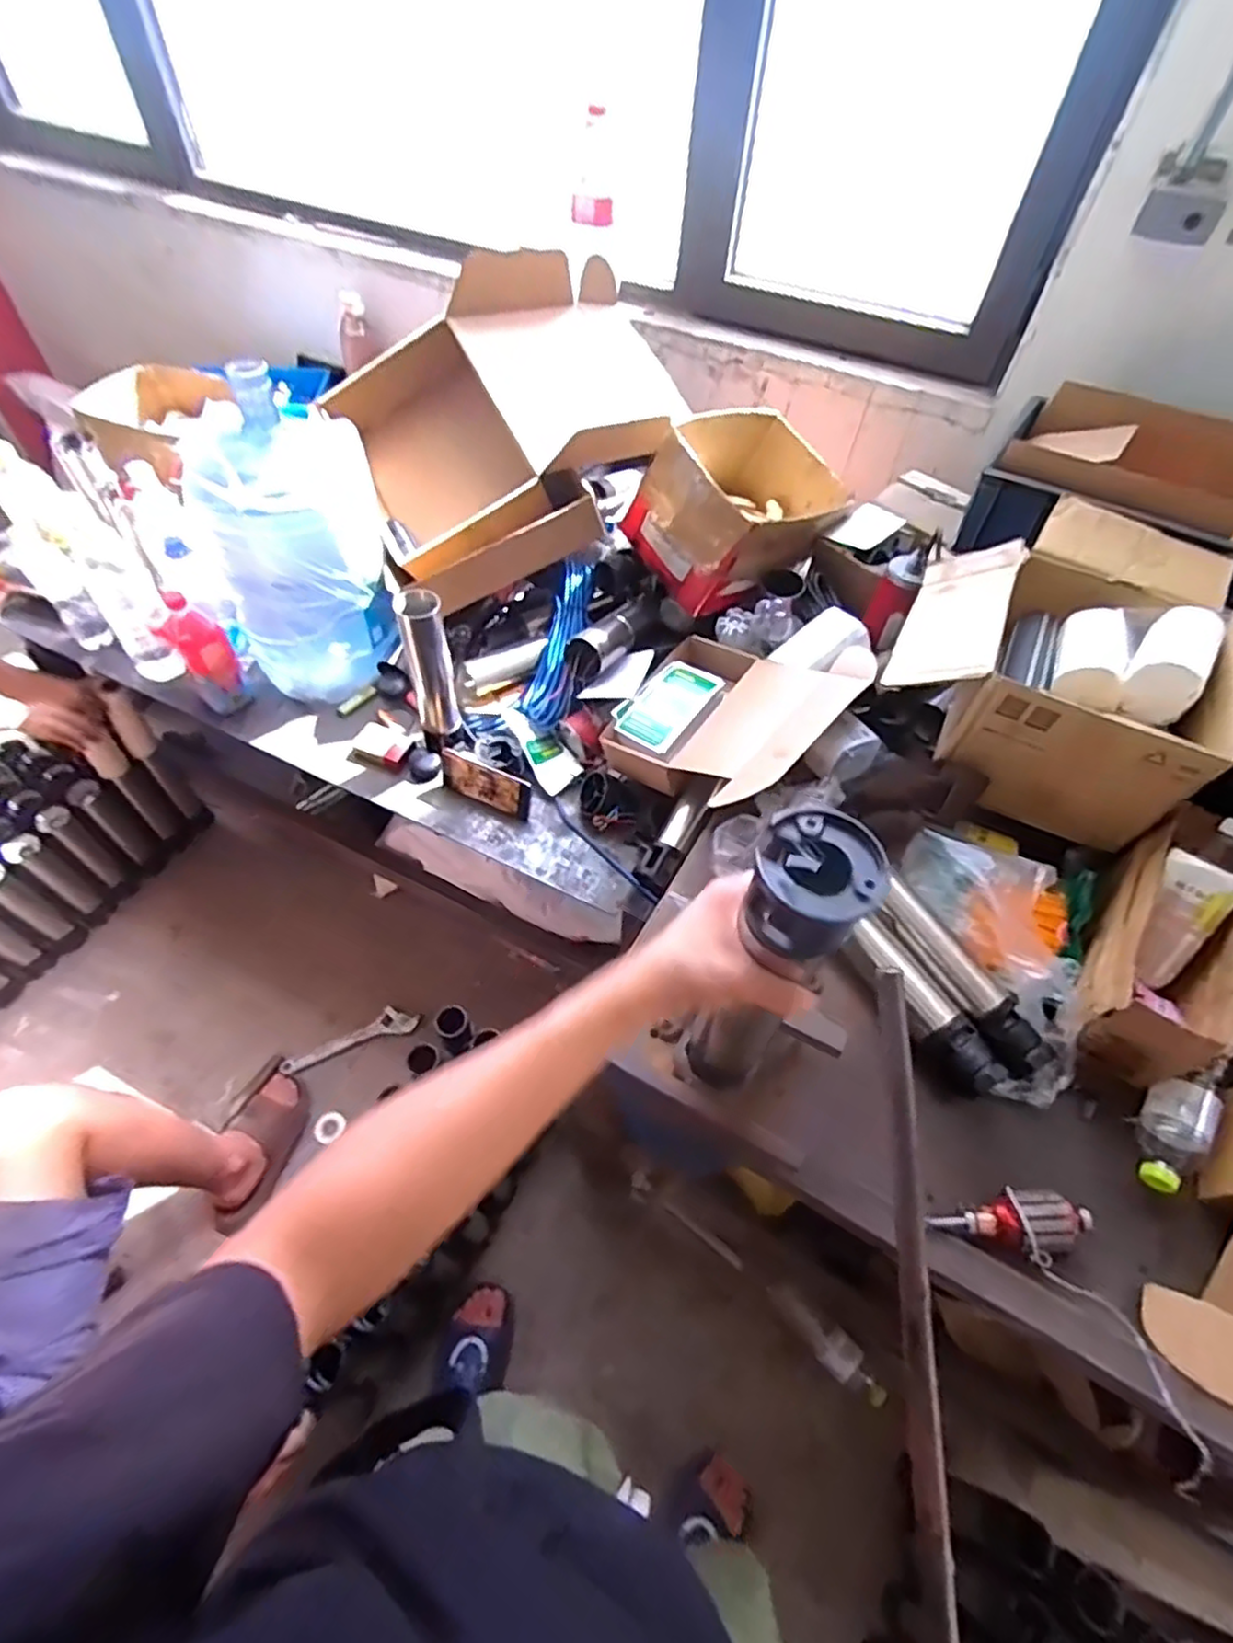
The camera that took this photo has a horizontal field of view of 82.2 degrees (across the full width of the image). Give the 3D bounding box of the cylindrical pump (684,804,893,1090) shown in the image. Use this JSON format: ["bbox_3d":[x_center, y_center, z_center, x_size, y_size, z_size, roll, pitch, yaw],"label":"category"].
[{"bbox_3d":[0.108,0.129,0.533,0.069,0.346,0.072,2,51,-2],"label":"cylindrical pump"}]

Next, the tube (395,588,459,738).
[{"bbox_3d":[-0.290,-0.239,1.097,0.065,0.244,0.063,-12,57,-11],"label":"tube"}]

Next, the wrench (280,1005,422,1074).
[{"bbox_3d":[-0.564,0.456,1.505,0.284,0.021,0.065,-17,58,-14],"label":"wrench"}]

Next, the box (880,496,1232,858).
[{"bbox_3d":[0.609,-0.247,0.903,0.418,0.232,0.436,25,58,13],"label":"box"}]

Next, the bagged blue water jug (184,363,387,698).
[{"bbox_3d":[-0.521,-0.453,1.172,0.278,0.405,0.267,-24,61,-19],"label":"bagged blue water jug"}]

